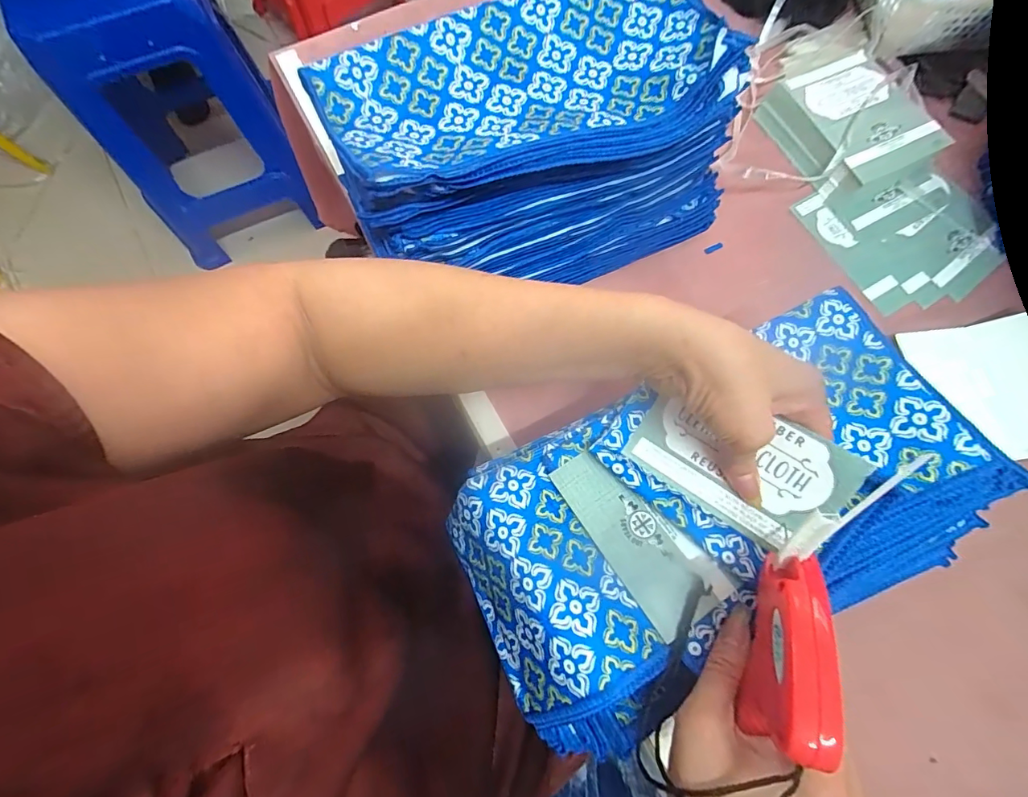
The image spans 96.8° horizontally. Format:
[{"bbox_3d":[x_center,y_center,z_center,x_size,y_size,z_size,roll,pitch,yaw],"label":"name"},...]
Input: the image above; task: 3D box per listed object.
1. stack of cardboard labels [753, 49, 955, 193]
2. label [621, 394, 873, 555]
[{"bbox_3d":[0.368,-0.303,0.500,0.152,0.032,0.151,-25,74,-9],"label":"stack of cardboard labels"},{"bbox_3d":[0.135,0.038,0.283,0.116,0.014,0.072,35,108,24],"label":"label"}]

